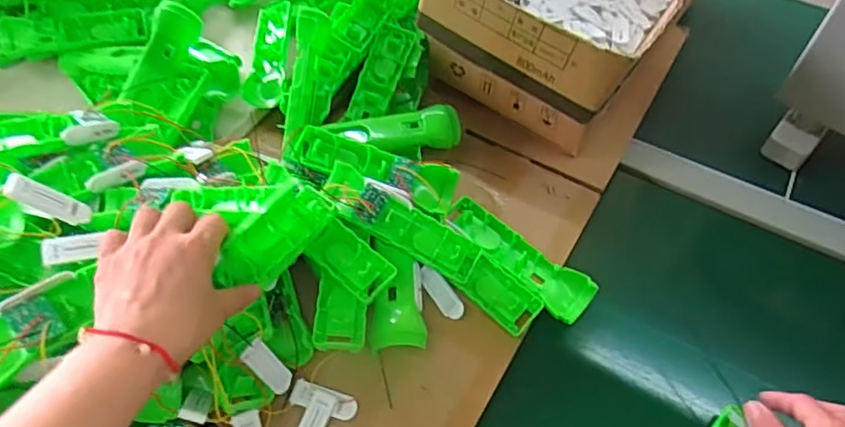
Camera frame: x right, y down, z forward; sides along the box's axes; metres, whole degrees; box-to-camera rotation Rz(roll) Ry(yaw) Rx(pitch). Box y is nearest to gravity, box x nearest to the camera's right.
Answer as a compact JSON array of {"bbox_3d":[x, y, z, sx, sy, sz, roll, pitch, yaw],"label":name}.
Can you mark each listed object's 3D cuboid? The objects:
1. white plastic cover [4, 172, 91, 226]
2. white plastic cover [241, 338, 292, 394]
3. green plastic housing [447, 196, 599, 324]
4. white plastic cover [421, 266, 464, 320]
[{"bbox_3d":[-0.274,-0.009,0.430,0.004,0.058,0.018,1,66,43],"label":"white plastic cover"},{"bbox_3d":[-0.124,0.126,0.473,0.021,0.058,0.010,-43,34,-20],"label":"white plastic cover"},{"bbox_3d":[0.092,0.042,0.579,0.162,0.020,0.049,38,65,25],"label":"green plastic housing"},{"bbox_3d":[0.017,0.074,0.549,0.020,0.009,0.056,-33,67,-16],"label":"white plastic cover"}]

